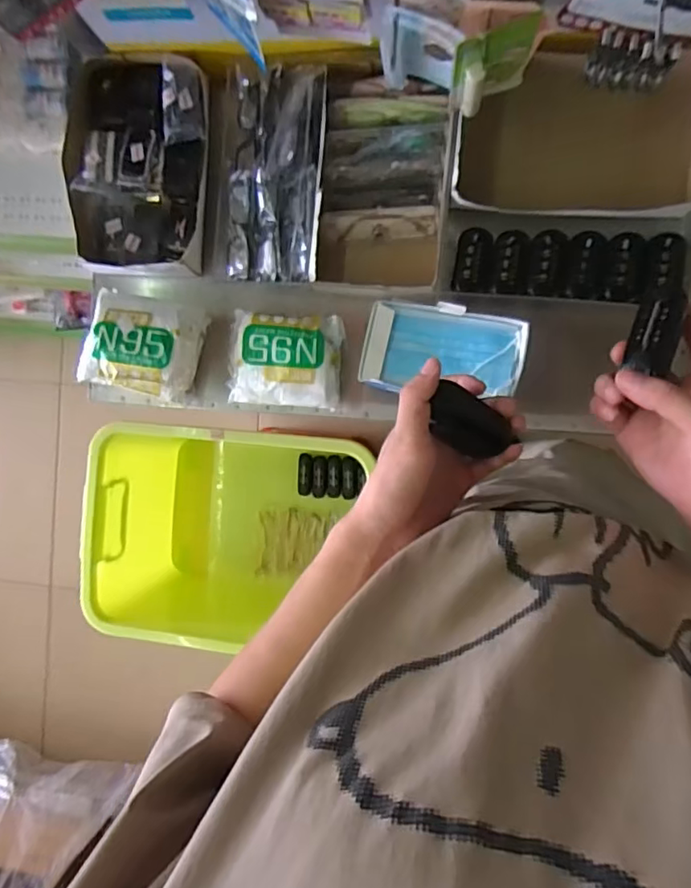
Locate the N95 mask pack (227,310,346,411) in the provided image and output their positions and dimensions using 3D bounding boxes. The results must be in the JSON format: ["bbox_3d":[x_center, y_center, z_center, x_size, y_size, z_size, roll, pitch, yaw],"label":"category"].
[{"bbox_3d":[-0.078,-0.107,0.724,0.141,0.038,0.115,6,93,8],"label":"N95 mask pack"}]

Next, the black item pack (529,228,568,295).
[{"bbox_3d":[0.249,-0.223,0.693,0.044,0.017,0.078,0,92,9],"label":"black item pack"}]

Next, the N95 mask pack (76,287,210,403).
[{"bbox_3d":[-0.266,-0.127,0.741,0.138,0.080,0.120,15,94,8],"label":"N95 mask pack"}]

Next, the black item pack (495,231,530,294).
[{"bbox_3d":[0.207,-0.227,0.701,0.041,0.013,0.076,1,92,8],"label":"black item pack"}]

